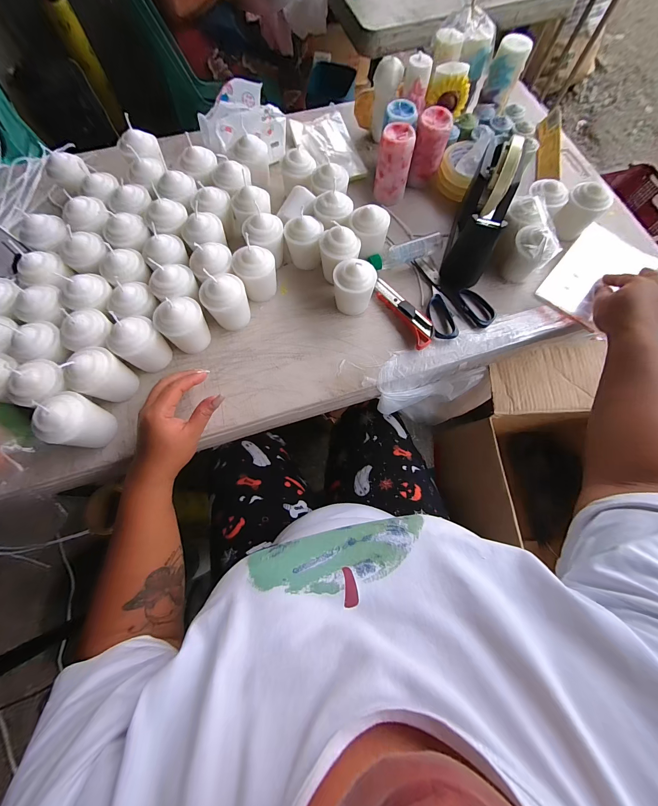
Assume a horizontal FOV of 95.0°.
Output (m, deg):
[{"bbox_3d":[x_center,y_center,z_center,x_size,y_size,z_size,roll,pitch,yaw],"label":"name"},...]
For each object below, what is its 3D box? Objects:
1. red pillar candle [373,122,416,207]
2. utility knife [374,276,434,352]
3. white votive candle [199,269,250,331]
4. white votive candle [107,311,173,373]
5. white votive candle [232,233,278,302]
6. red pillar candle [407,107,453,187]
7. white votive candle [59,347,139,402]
[{"bbox_3d":[0.104,-0.378,0.486,0.052,0.094,0.055,18,73,5],"label":"red pillar candle"},{"bbox_3d":[0.109,-0.133,0.436,0.034,0.017,0.126,-27,75,-9],"label":"utility knife"},{"bbox_3d":[-0.136,-0.132,0.408,0.057,0.072,0.047,-26,75,-9],"label":"white votive candle"},{"bbox_3d":[-0.244,-0.077,0.390,0.046,0.072,0.053,21,73,6],"label":"white votive candle"},{"bbox_3d":[-0.103,-0.183,0.427,0.055,0.069,0.053,-38,77,-12],"label":"white votive candle"},{"bbox_3d":[0.161,-0.409,0.495,0.051,0.098,0.047,16,73,4],"label":"red pillar candle"},{"bbox_3d":[-0.283,-0.033,0.374,0.051,0.074,0.055,0,72,-1],"label":"white votive candle"}]

